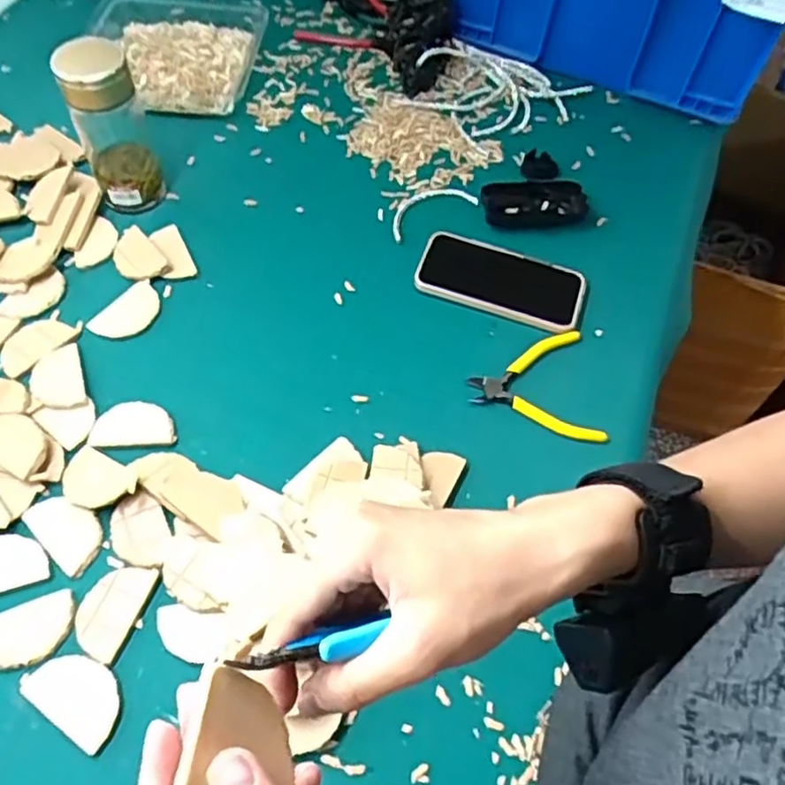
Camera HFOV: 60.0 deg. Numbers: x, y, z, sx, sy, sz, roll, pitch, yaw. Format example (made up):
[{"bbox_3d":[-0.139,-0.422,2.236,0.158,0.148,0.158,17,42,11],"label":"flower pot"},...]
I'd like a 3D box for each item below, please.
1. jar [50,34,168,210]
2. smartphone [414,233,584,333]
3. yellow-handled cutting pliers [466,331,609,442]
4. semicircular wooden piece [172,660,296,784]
[{"bbox_3d":[-0.270,-0.259,0.654,0.066,0.152,0.059,-21,61,-15],"label":"jar"},{"bbox_3d":[0.108,-0.113,0.679,0.162,0.016,0.083,16,58,7],"label":"smartphone"},{"bbox_3d":[0.127,-0.004,0.617,0.112,0.006,0.113,-4,58,-6],"label":"yellow-handled cutting pliers"},{"bbox_3d":[-0.050,0.126,0.217,0.039,0.005,0.067,34,43,-33],"label":"semicircular wooden piece"}]

